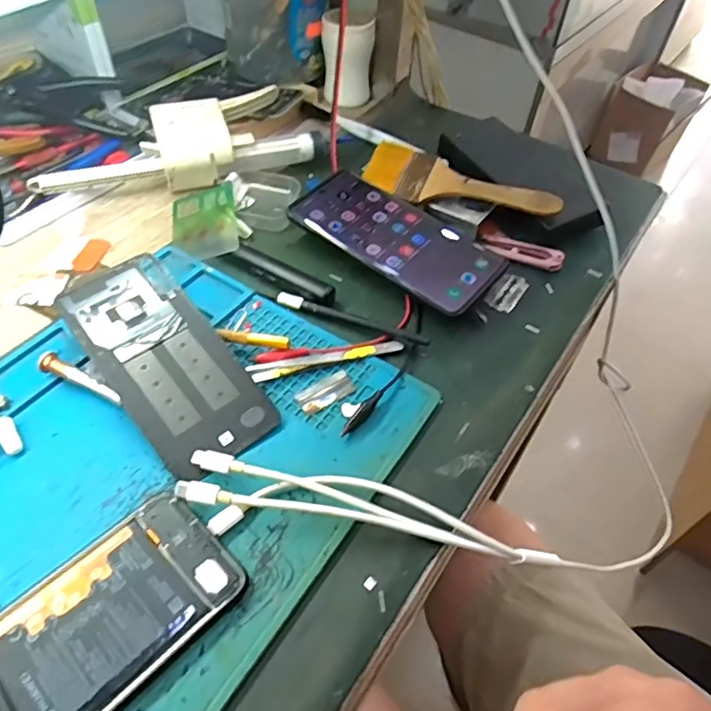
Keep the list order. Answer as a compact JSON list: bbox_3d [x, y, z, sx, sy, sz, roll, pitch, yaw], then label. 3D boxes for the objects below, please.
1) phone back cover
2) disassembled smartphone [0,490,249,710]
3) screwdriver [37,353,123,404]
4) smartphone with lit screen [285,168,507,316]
[{"bbox_3d":[-0.118,0.003,0.355,0.070,0.008,0.150,-33,72,-28],"label":"phone back cover"},{"bbox_3d":[-0.131,0.135,0.262,0.072,0.008,0.155,37,57,24],"label":"disassembled smartphone"},{"bbox_3d":[-0.173,0.015,0.355,0.060,0.011,0.011,24,52,15],"label":"screwdriver"},{"bbox_3d":[0.031,-0.094,0.443,0.163,0.008,0.078,36,61,19],"label":"smartphone with lit screen"}]

